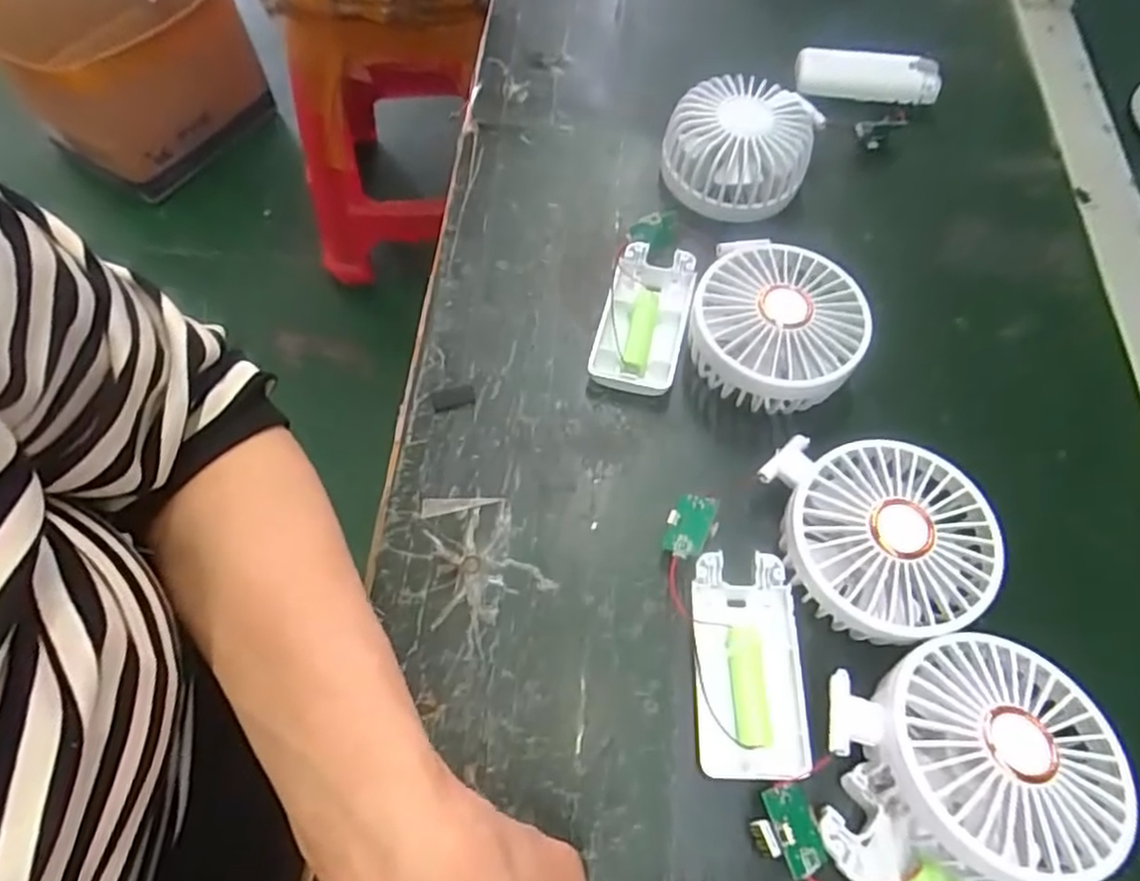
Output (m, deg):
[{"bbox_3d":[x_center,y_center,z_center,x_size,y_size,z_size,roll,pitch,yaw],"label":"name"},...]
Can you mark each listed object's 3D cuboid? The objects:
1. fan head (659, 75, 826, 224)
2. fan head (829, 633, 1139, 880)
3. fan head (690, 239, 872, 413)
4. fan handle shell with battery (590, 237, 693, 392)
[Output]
[{"bbox_3d":[0.100,-0.175,0.422,0.083,0.043,0.079,1,64,-2],"label":"fan head"},{"bbox_3d":[0.155,0.125,0.275,0.100,0.055,0.088,-12,65,-8],"label":"fan head"},{"bbox_3d":[0.105,-0.055,0.371,0.083,0.046,0.083,1,64,-2],"label":"fan head"},{"bbox_3d":[0.041,-0.068,0.390,0.045,0.016,0.090,14,64,5],"label":"fan handle shell with battery"}]

